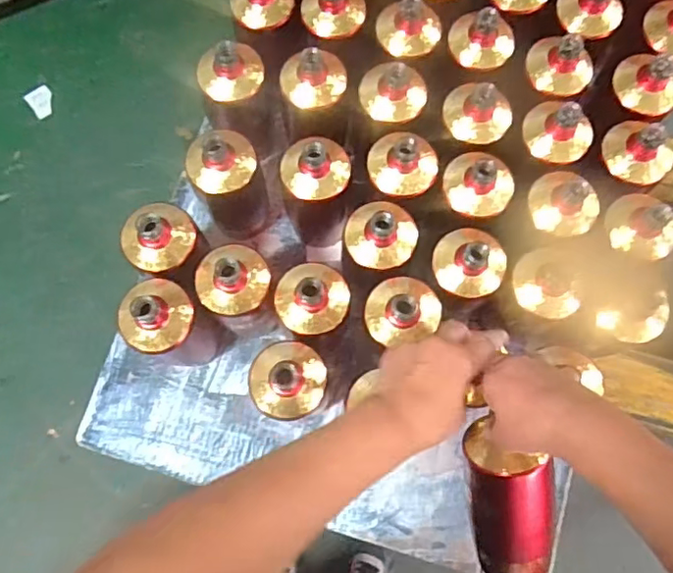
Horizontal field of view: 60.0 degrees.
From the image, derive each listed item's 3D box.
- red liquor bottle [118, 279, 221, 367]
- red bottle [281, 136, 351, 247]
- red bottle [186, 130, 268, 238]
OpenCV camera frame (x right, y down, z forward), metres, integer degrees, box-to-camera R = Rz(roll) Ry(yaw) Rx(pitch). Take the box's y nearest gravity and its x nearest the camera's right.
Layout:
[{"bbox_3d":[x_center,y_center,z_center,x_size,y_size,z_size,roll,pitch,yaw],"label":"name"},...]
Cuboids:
[{"bbox_3d":[-0.182,0.043,0.645,0.068,0.180,0.072,0,75,-1],"label":"red liquor bottle"},{"bbox_3d":[-0.026,-0.113,0.708,0.076,0.214,0.068,-11,76,-5],"label":"red bottle"},{"bbox_3d":[-0.123,-0.117,0.690,0.071,0.174,0.062,-19,76,-6],"label":"red bottle"}]

